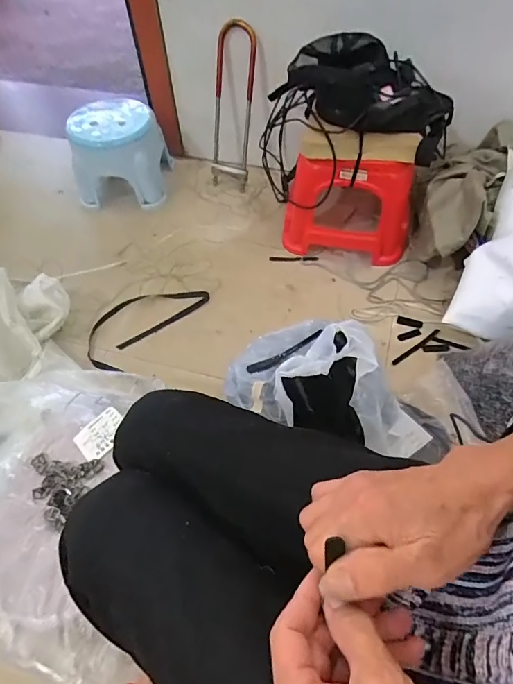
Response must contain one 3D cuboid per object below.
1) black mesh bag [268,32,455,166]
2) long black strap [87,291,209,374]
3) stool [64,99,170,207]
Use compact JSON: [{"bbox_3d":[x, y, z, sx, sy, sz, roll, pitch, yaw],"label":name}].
[{"bbox_3d":[0.243,-0.531,0.912,0.393,0.186,0.167,26,58,0],"label":"black mesh bag"},{"bbox_3d":[-0.274,-0.056,1.003,0.161,0.033,0.288,37,63,24],"label":"long black strap"},{"bbox_3d":[-0.384,-0.531,1.202,0.239,0.207,0.233,2,55,2],"label":"stool"}]

